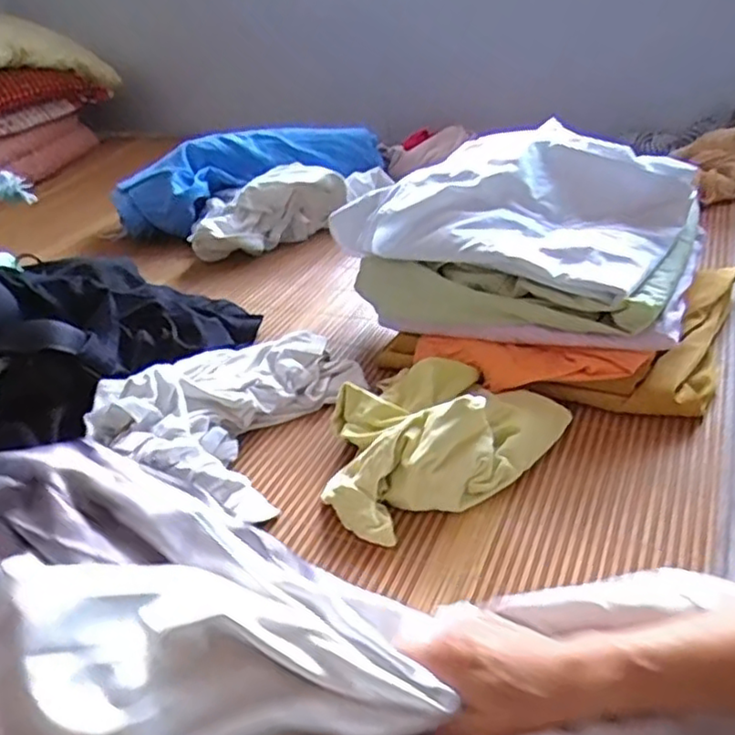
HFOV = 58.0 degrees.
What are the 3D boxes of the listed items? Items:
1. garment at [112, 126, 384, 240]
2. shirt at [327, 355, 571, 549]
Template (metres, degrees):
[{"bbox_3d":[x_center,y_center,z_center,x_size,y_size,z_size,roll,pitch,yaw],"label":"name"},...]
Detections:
[{"bbox_3d":[-0.202,-0.338,1.164,0.474,0.122,0.124,-16,36,-11],"label":"garment"},{"bbox_3d":[0.060,0.045,0.594,0.237,0.061,0.157,-21,37,-18],"label":"shirt"}]

